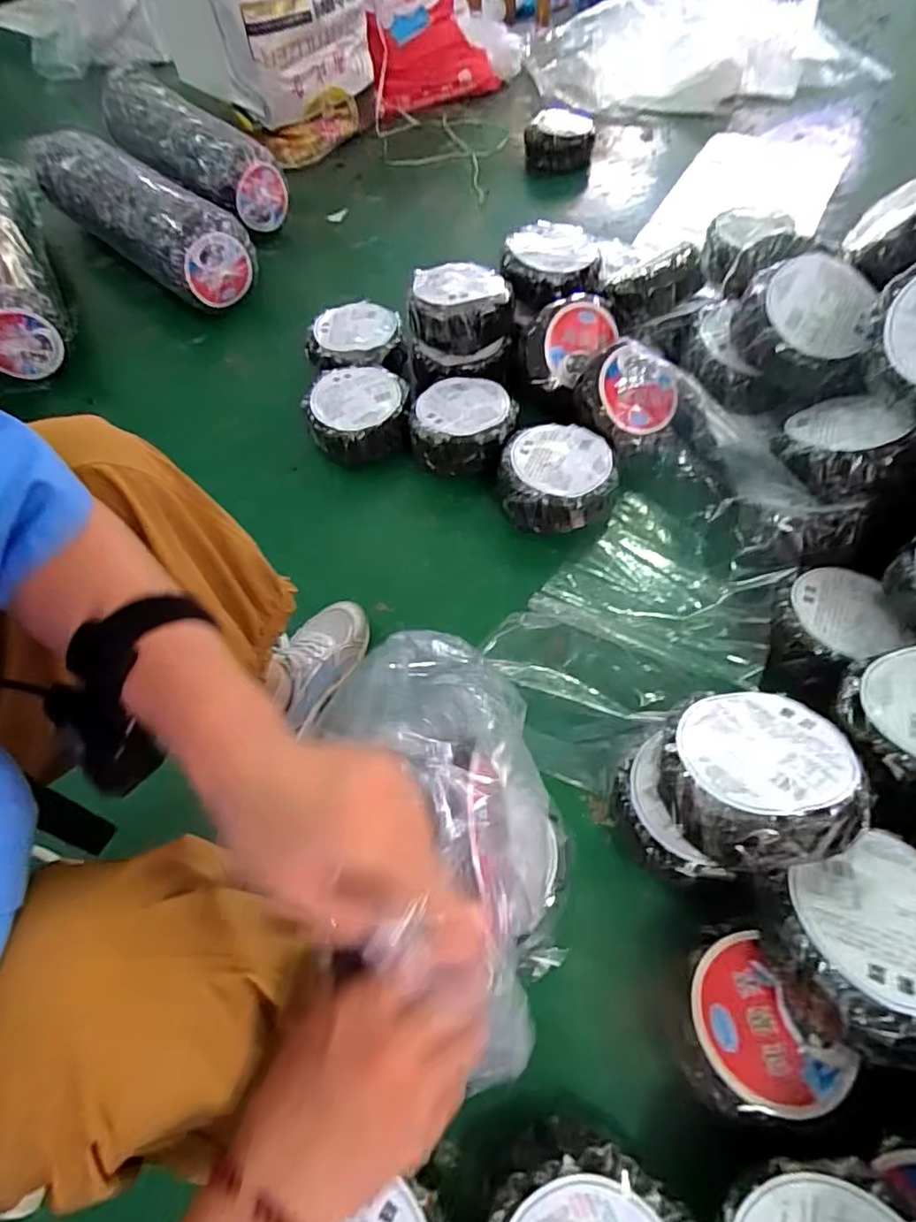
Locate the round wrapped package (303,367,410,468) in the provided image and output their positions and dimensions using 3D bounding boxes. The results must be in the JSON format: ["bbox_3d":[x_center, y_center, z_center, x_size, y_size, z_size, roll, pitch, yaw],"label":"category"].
[{"bbox_3d":[-0.171,-0.340,1.069,0.167,0.110,0.154,-2,58,3],"label":"round wrapped package"}]

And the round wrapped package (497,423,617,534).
[{"bbox_3d":[0.153,-0.206,0.950,0.170,0.089,0.157,-2,58,3],"label":"round wrapped package"}]

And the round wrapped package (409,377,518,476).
[{"bbox_3d":[0.013,-0.309,1.030,0.163,0.097,0.163,-2,58,3],"label":"round wrapped package"}]

